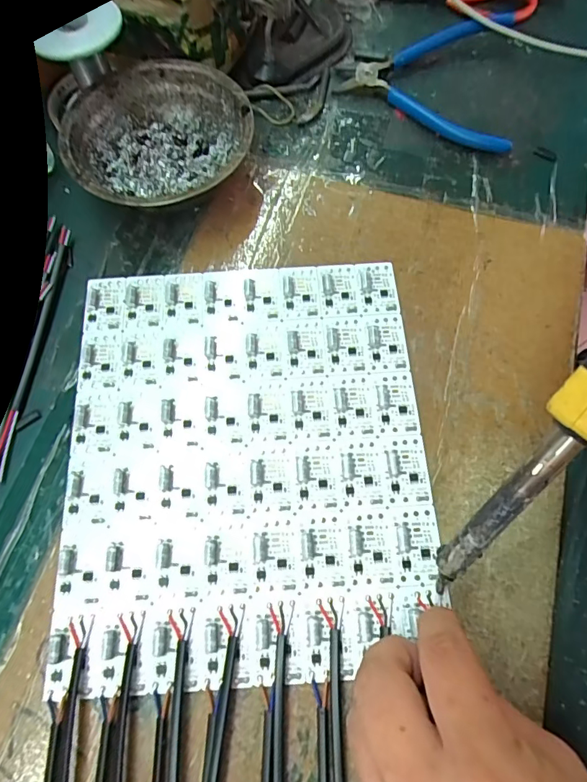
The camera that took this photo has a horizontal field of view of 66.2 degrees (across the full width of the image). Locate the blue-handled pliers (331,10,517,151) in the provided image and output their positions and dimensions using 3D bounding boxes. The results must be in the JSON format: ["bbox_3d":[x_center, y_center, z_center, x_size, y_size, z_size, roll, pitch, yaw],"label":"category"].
[{"bbox_3d":[0.104,-0.255,0.364,0.140,0.022,0.136,6,69,3],"label":"blue-handled pliers"}]

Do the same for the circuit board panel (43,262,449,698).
[{"bbox_3d":[-0.028,0.031,0.260,0.201,0.006,0.233,-4,69,-1],"label":"circuit board panel"}]

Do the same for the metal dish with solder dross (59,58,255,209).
[{"bbox_3d":[-0.095,-0.171,0.319,0.130,0.039,0.125,0,69,0],"label":"metal dish with solder dross"}]

